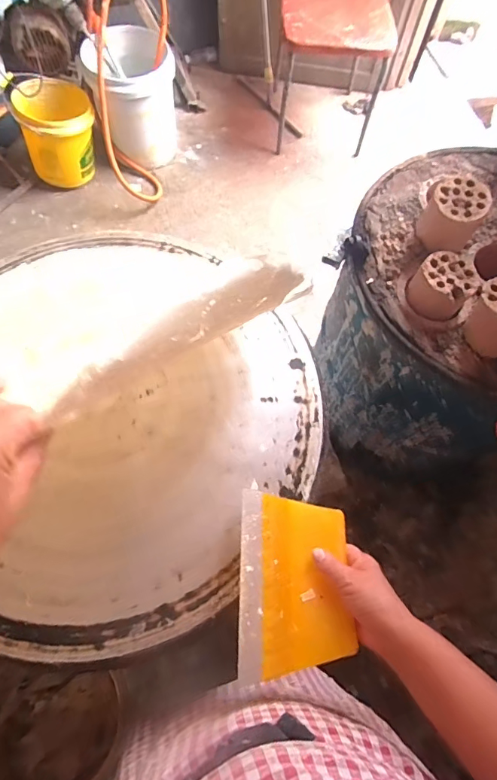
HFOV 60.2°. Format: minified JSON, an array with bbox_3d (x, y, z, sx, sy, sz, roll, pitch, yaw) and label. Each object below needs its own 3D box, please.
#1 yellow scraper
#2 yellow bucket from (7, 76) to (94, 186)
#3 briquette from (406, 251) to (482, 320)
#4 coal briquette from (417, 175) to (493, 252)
[{"bbox_3d":[0.052,0.211,0.486,0.119,0.008,0.189,-1,57,2],"label":"yellow scraper"},{"bbox_3d":[-0.699,-0.956,1.606,0.254,0.299,0.228,-14,69,-8],"label":"yellow bucket"},{"bbox_3d":[0.347,-0.187,0.765,0.097,0.063,0.100,1,68,-2],"label":"briquette"},{"bbox_3d":[0.374,-0.320,0.789,0.098,0.094,0.090,1,68,-2],"label":"coal briquette"}]

